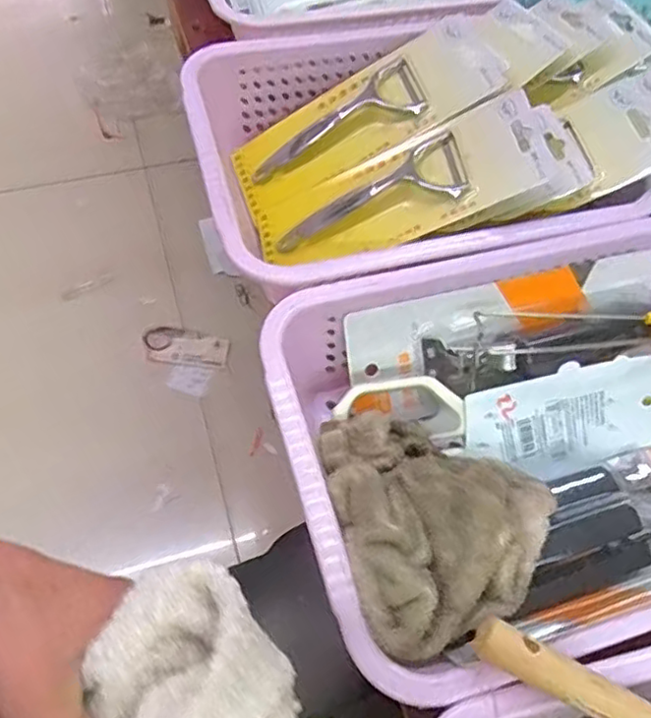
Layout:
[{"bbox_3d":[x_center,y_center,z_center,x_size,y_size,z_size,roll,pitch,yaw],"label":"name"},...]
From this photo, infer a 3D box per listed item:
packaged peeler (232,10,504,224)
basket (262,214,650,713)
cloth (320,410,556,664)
[{"bbox_3d":[0.030,-0.202,0.540,0.233,0.023,0.087,-24,61,16],"label":"packaged peeler"},{"bbox_3d":[0.148,0.045,0.421,0.345,0.103,0.255,-13,63,-11],"label":"basket"},{"bbox_3d":[0.069,0.080,0.360,0.125,0.054,0.142,-11,62,-10],"label":"cloth"}]

